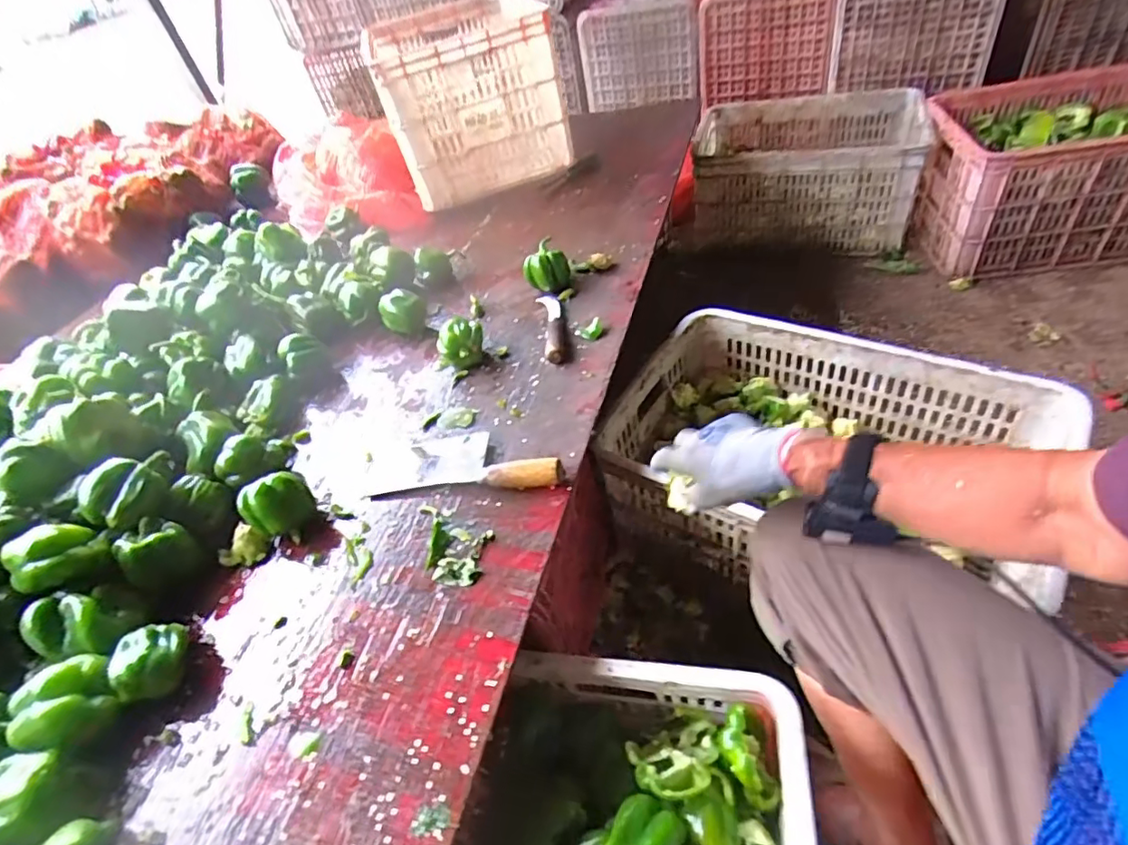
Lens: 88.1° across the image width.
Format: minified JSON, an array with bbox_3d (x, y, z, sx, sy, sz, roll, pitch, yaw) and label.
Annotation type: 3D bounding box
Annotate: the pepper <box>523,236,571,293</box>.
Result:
[{"bbox_3d":[-0.029,-0.251,0.945,0.074,0.064,0.074,-14,46,2],"label":"pepper"}]

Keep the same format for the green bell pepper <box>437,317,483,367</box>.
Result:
[{"bbox_3d":[-0.148,-0.111,0.846,0.069,0.067,0.051,-18,46,-2],"label":"green bell pepper"}]

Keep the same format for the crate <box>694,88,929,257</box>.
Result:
[{"bbox_3d":[0.595,-0.636,1.478,0.504,0.249,0.400,1,47,15],"label":"crate"}]

